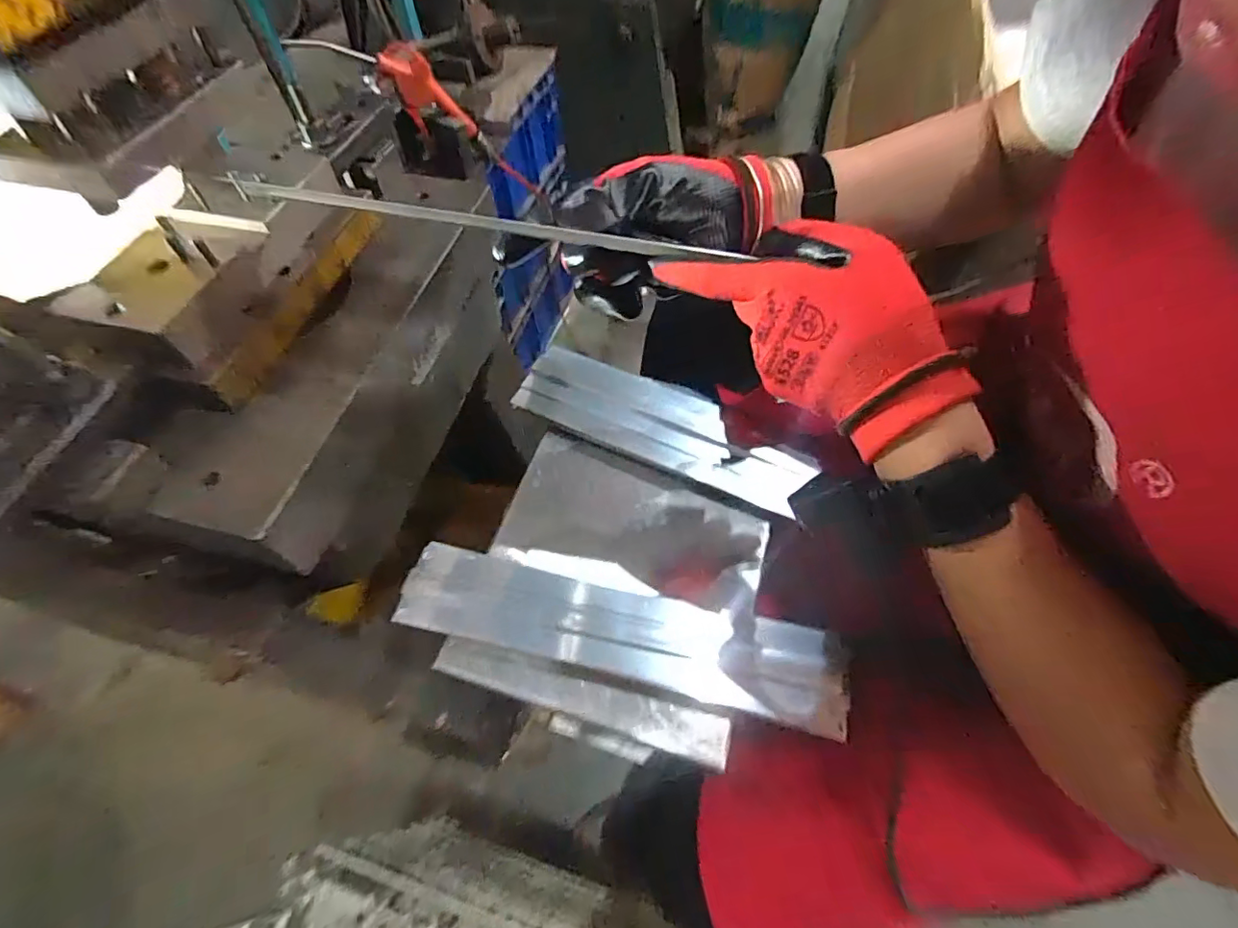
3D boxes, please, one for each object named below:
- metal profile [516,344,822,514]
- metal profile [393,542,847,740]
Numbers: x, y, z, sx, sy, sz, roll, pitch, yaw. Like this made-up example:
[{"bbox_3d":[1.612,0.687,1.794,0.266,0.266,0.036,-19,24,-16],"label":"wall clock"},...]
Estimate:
[{"bbox_3d":[0.041,-0.042,0.520,0.279,0.026,0.089,21,61,15],"label":"metal profile"},{"bbox_3d":[-0.002,0.126,0.410,0.326,0.019,0.067,12,59,8],"label":"metal profile"}]

